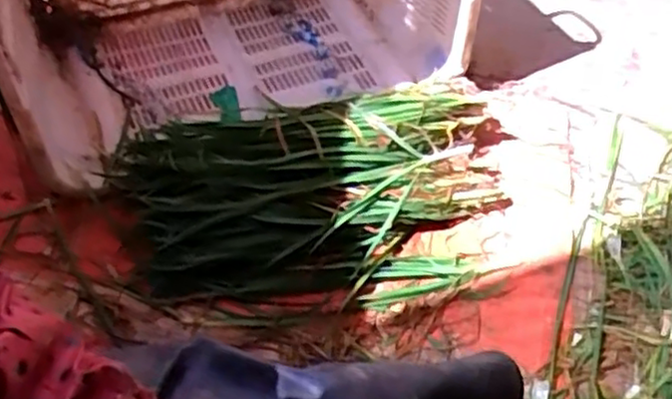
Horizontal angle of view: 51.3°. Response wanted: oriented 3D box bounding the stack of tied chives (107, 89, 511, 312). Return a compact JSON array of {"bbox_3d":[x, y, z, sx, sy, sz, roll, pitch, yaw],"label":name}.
[{"bbox_3d":[-0.016,-0.005,0.993,0.576,0.103,0.293,-3,55,-5],"label":"stack of tied chives"}]

